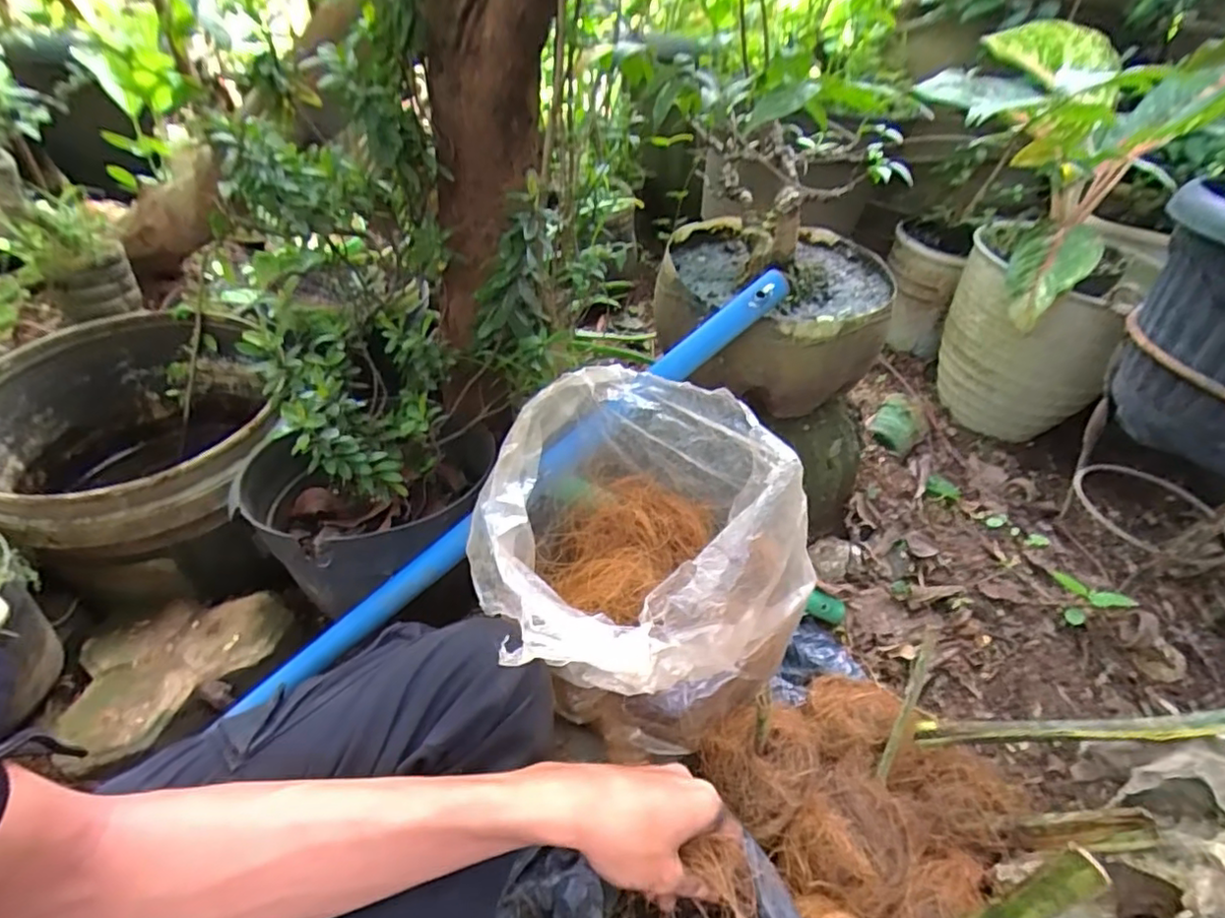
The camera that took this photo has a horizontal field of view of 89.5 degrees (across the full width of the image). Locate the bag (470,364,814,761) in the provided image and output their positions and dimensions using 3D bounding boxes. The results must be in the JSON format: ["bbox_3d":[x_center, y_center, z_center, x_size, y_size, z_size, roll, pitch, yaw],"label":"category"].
[{"bbox_3d":[0.008,0.081,0.481,0.223,0.248,0.210,-20,46,-27],"label":"bag"}]

